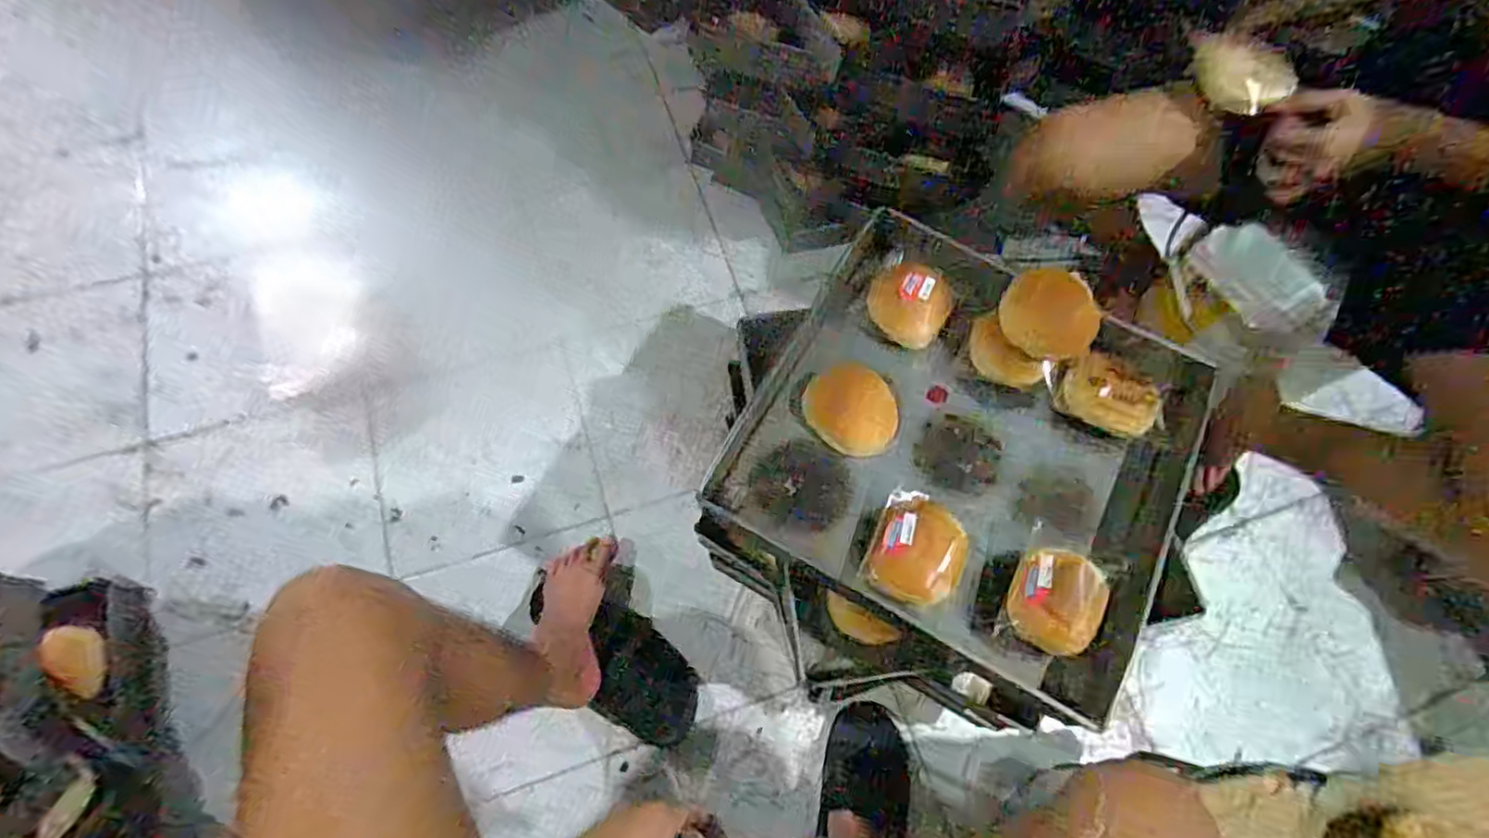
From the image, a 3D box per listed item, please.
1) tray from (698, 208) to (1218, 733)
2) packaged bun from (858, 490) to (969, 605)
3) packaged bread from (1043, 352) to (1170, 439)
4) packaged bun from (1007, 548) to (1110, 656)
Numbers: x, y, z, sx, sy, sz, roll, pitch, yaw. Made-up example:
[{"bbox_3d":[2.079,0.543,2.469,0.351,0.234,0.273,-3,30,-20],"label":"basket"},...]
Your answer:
[{"bbox_3d":[0.234,0.019,0.723,0.425,0.072,0.420,30,69,9],"label":"tray"},{"bbox_3d":[0.172,0.124,0.666,0.091,0.041,0.110,23,68,6],"label":"packaged bun"},{"bbox_3d":[0.397,-0.029,0.754,0.126,0.038,0.071,28,68,9],"label":"packaged bread"},{"bbox_3d":[0.294,0.174,0.644,0.084,0.043,0.091,1,67,-3],"label":"packaged bun"}]

